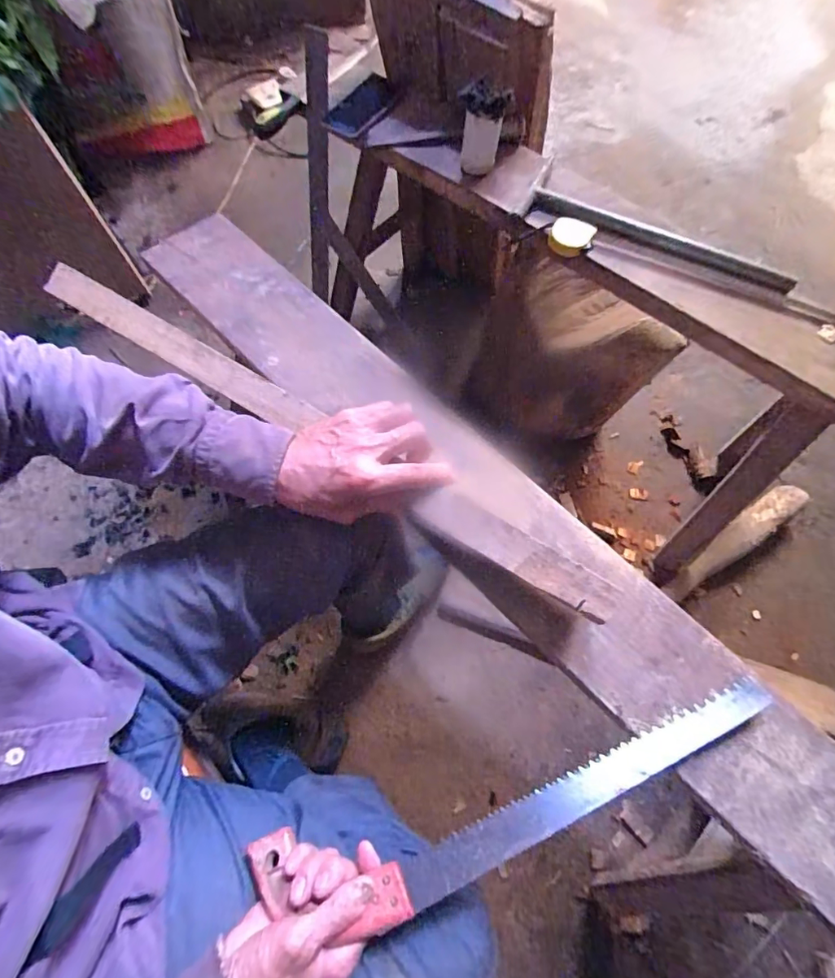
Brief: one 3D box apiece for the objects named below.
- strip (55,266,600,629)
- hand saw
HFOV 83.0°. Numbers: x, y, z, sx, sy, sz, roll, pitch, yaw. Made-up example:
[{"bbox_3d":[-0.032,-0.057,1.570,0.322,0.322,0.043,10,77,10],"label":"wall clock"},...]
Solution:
[{"bbox_3d":[-0.126,-0.070,0.450,0.653,0.022,0.037,31,67,15],"label":"strip"},{"bbox_3d":[0.092,0.273,0.418,0.481,0.036,0.080,-19,65,-6],"label":"hand saw"}]

